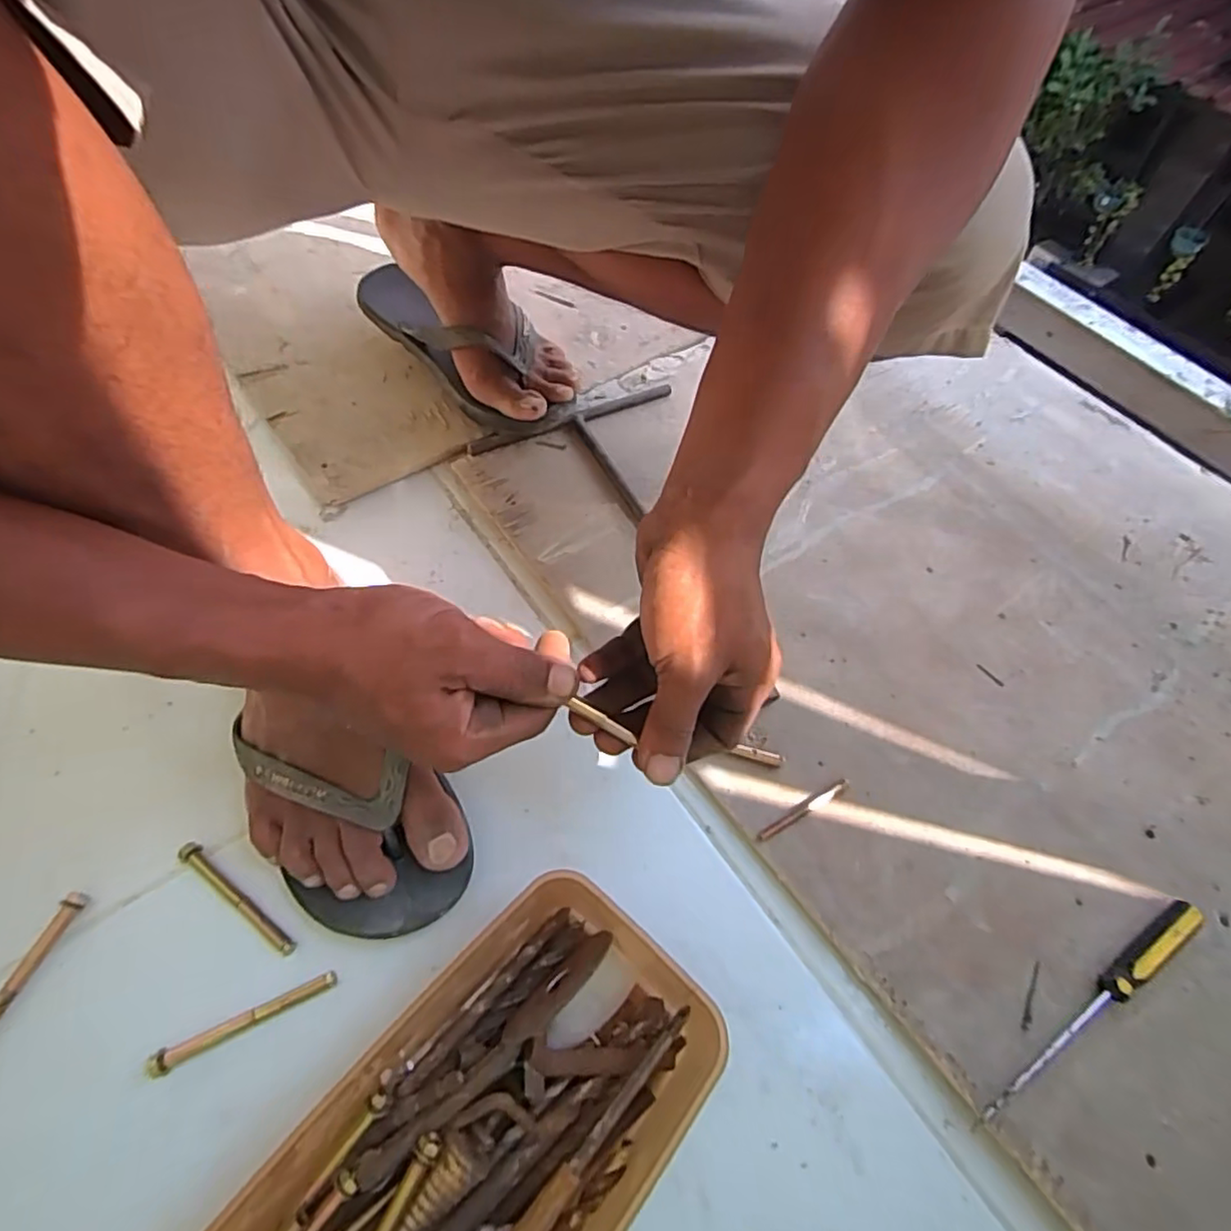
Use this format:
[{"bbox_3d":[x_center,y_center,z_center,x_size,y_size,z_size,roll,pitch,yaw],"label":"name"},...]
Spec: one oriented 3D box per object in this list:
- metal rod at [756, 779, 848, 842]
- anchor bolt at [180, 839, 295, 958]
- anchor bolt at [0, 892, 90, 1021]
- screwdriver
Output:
[{"bbox_3d":[0.119,0.124,0.405,0.070,0.009,0.008,-26,64,-18],"label":"metal rod"},{"bbox_3d":[-0.215,0.161,0.366,0.090,0.012,0.011,31,62,14],"label":"anchor bolt"},{"bbox_3d":[-0.317,0.192,0.337,0.012,0.011,0.090,20,60,8],"label":"anchor bolt"},{"bbox_3d":[0.260,0.213,0.349,0.182,0.016,0.015,-26,64,-18],"label":"screwdriver"}]

